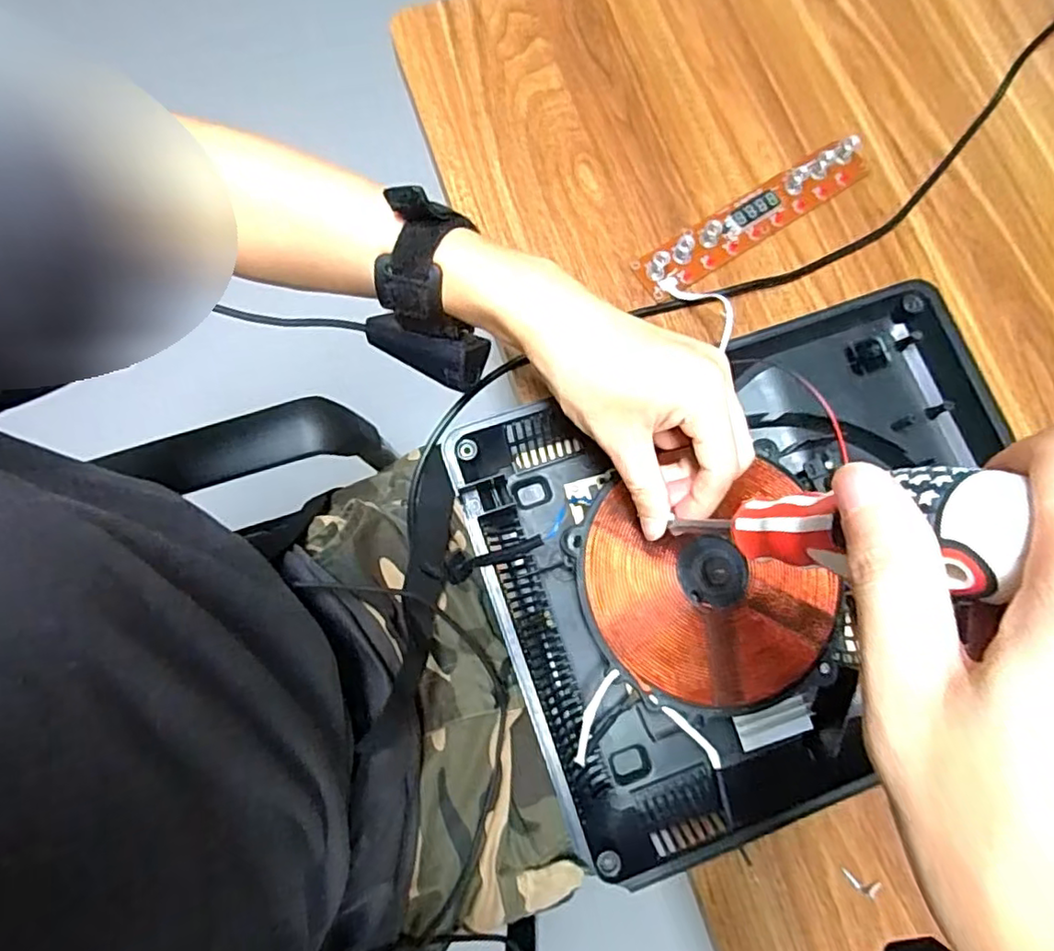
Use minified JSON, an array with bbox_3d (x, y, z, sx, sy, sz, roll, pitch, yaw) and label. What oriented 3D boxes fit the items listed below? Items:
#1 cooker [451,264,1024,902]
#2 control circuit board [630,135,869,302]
[{"bbox_3d":[0.147,0.056,0.388,0.334,0.055,0.268,-16,80,-4],"label":"cooker"},{"bbox_3d":[0.174,-0.198,0.471,0.205,0.016,0.037,-31,81,-7],"label":"control circuit board"}]

